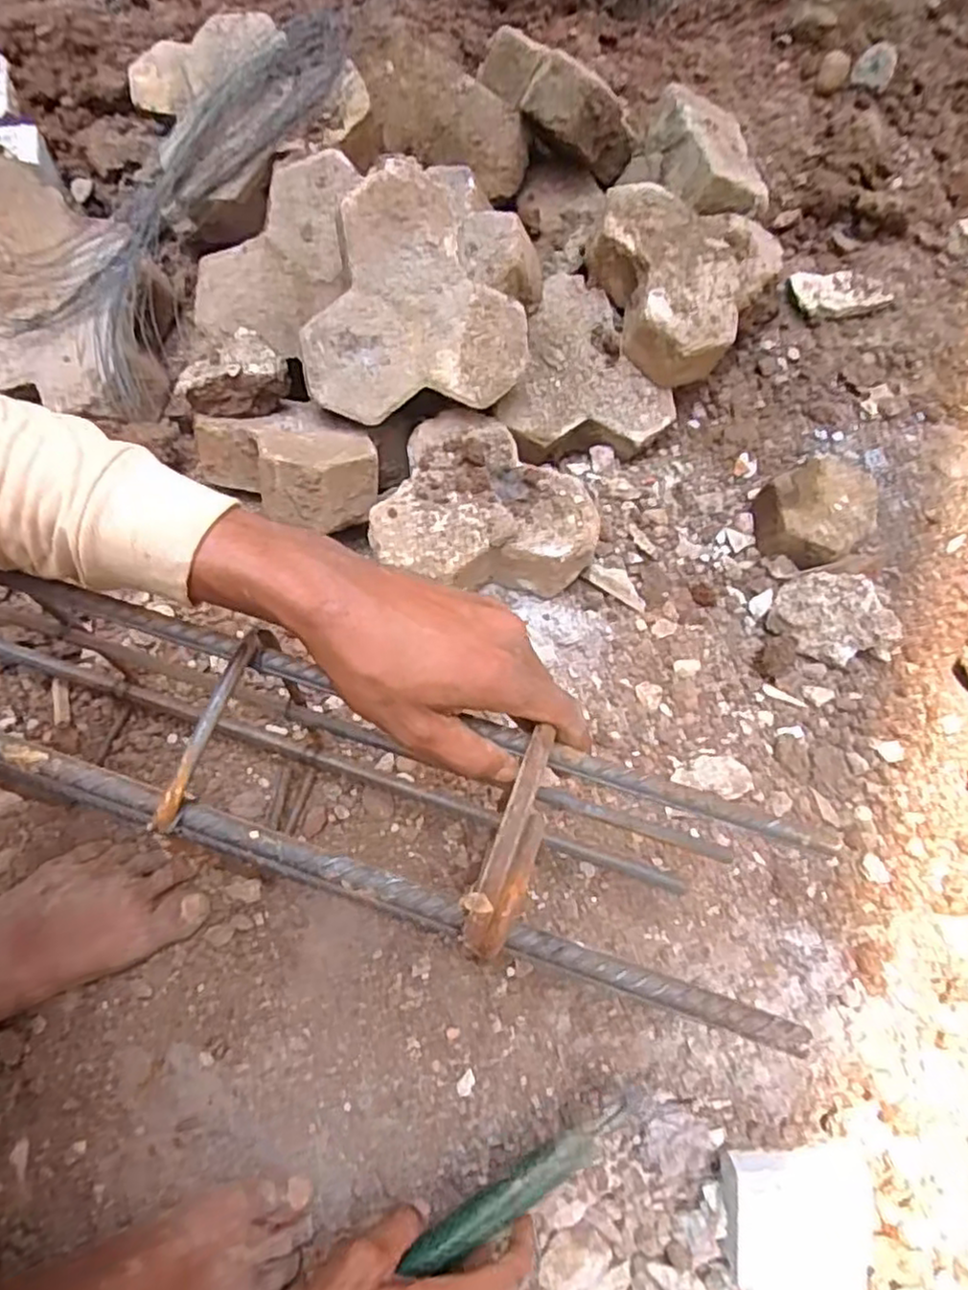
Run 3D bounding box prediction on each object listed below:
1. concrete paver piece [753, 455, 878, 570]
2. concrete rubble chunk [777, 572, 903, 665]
[{"bbox_3d":[0.326,-0.130,0.685,0.104,0.057,0.108,41,75,15],"label":"concrete paver piece"},{"bbox_3d":[0.325,-0.027,0.652,0.088,0.031,0.090,0,69,1],"label":"concrete rubble chunk"}]

